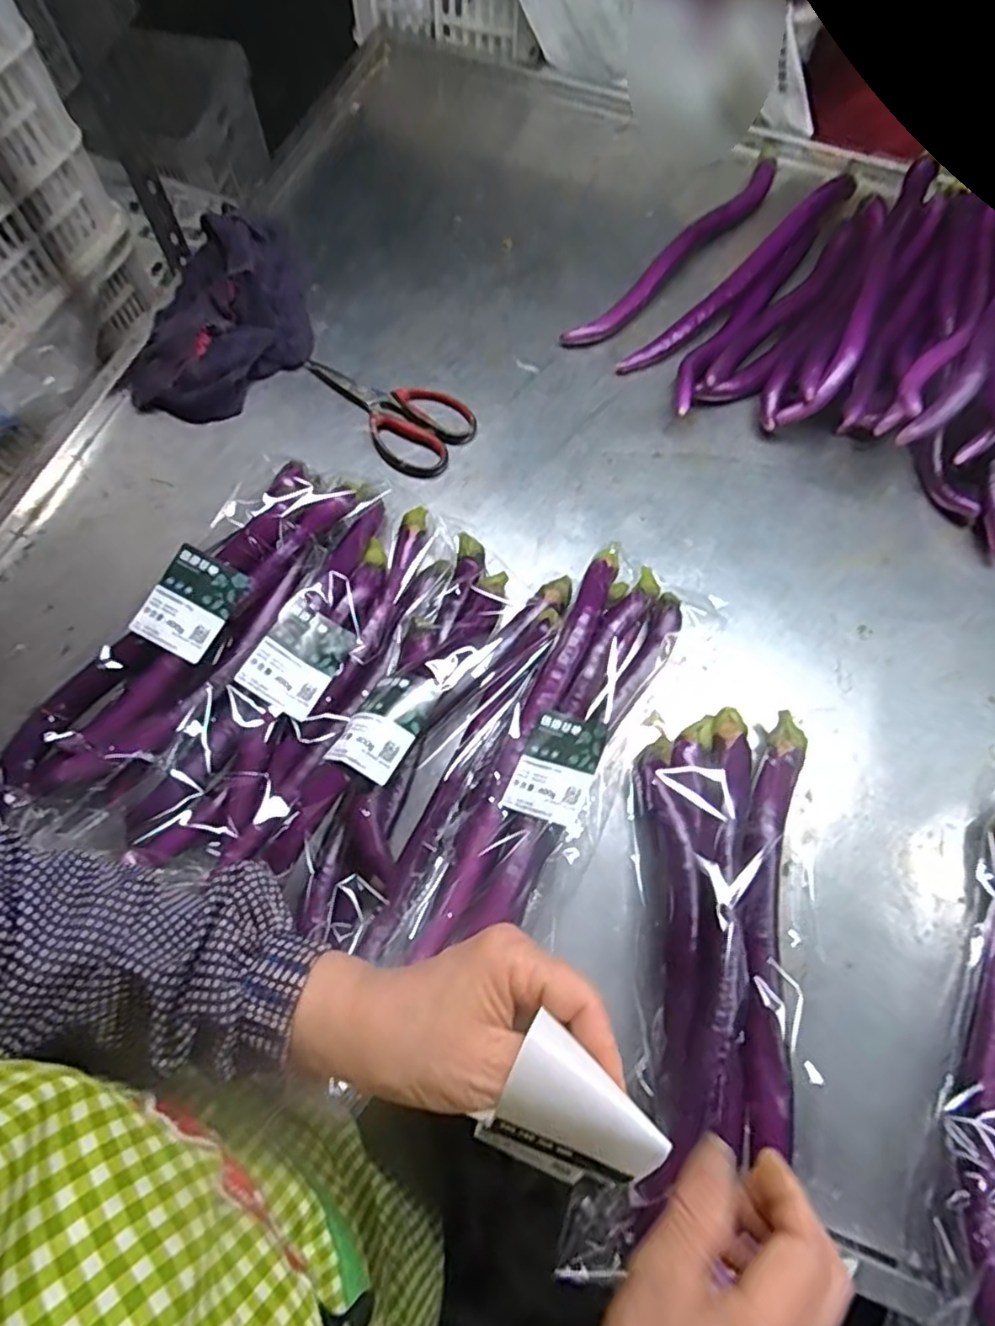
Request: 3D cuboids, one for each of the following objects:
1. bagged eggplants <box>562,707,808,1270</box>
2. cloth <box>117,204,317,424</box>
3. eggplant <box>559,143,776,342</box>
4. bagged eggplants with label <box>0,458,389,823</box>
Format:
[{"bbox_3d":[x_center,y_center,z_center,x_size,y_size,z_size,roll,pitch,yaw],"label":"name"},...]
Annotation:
[{"bbox_3d":[0.145,0.202,0.444,0.129,0.062,0.363,15,66,6],"label":"bagged eggplants"},{"bbox_3d":[-0.271,-0.368,0.665,0.151,0.058,0.264,14,70,4],"label":"cloth"},{"bbox_3d":[0.208,-0.466,0.725,0.036,0.026,0.374,40,74,13],"label":"eggplant"},{"bbox_3d":[-0.245,-0.020,0.519,0.107,0.070,0.383,36,73,11],"label":"bagged eggplants with label"}]

